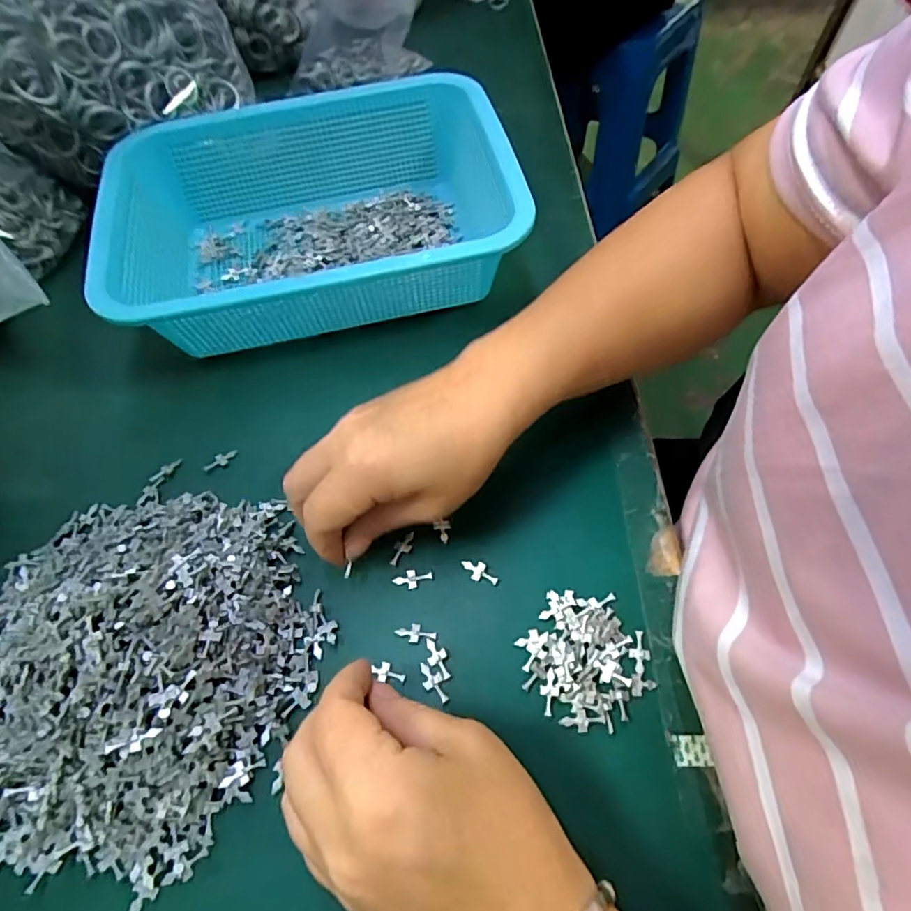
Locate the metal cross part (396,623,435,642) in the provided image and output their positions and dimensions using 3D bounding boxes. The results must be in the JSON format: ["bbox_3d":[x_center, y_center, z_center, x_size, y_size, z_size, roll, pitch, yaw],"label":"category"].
[{"bbox_3d":[-0.021,0.092,0.278,0.020,0.004,0.009,-4,61,1],"label":"metal cross part"}]

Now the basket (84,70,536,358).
[{"bbox_3d":[-0.089,-0.156,0.370,0.256,0.074,0.183,-12,61,-3],"label":"basket"}]

